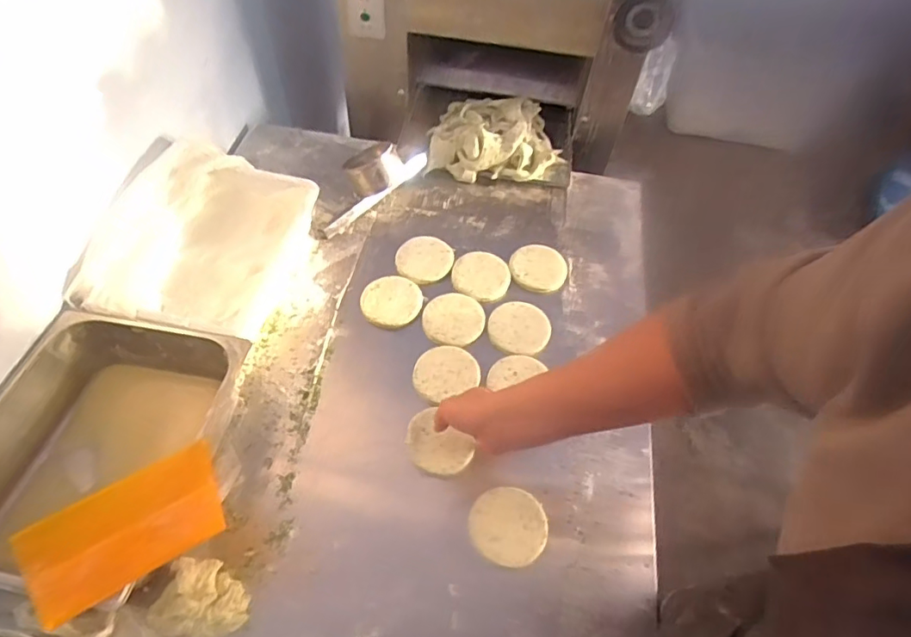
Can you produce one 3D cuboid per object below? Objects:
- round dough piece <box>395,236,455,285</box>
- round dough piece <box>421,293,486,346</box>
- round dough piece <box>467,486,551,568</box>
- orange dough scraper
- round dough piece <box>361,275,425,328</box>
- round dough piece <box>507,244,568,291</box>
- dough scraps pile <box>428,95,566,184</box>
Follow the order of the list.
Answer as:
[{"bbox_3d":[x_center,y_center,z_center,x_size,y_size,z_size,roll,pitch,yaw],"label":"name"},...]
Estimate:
[{"bbox_3d":[-0.052,-0.101,0.918,0.091,0.011,0.099,2,54,-3],"label":"round dough piece"},{"bbox_3d":[-0.002,-0.002,0.839,0.092,0.005,0.091,2,54,-3],"label":"round dough piece"},{"bbox_3d":[0.066,0.258,0.676,0.094,0.019,0.087,2,54,-3],"label":"round dough piece"},{"bbox_3d":[-0.331,0.214,0.554,0.179,0.009,0.097,-26,80,-31],"label":"orange dough scraper"},{"bbox_3d":[-0.101,-0.028,0.859,0.096,0.010,0.088,2,54,-3],"label":"round dough piece"},{"bbox_3d":[0.141,-0.087,0.921,0.094,0.018,0.105,14,55,6],"label":"round dough piece"},{"bbox_3d":[0.075,-0.362,1.071,0.241,0.080,0.199,5,54,-1],"label":"dough scraps pile"}]

